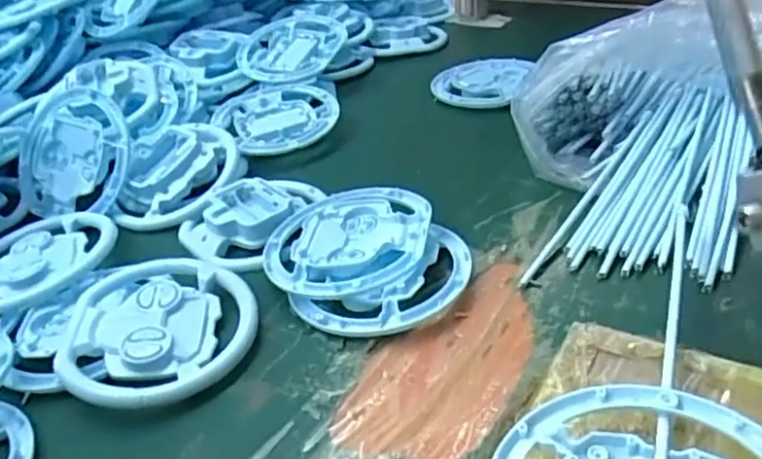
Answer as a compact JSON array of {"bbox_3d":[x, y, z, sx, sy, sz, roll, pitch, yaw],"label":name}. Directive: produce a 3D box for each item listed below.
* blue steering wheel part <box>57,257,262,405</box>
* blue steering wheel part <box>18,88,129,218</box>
[{"bbox_3d":[-0.119,0.054,0.363,0.096,0.019,0.102,-4,34,3],"label":"blue steering wheel part"},{"bbox_3d":[-0.228,-0.056,0.493,0.101,0.092,0.012,7,-1,21],"label":"blue steering wheel part"}]

